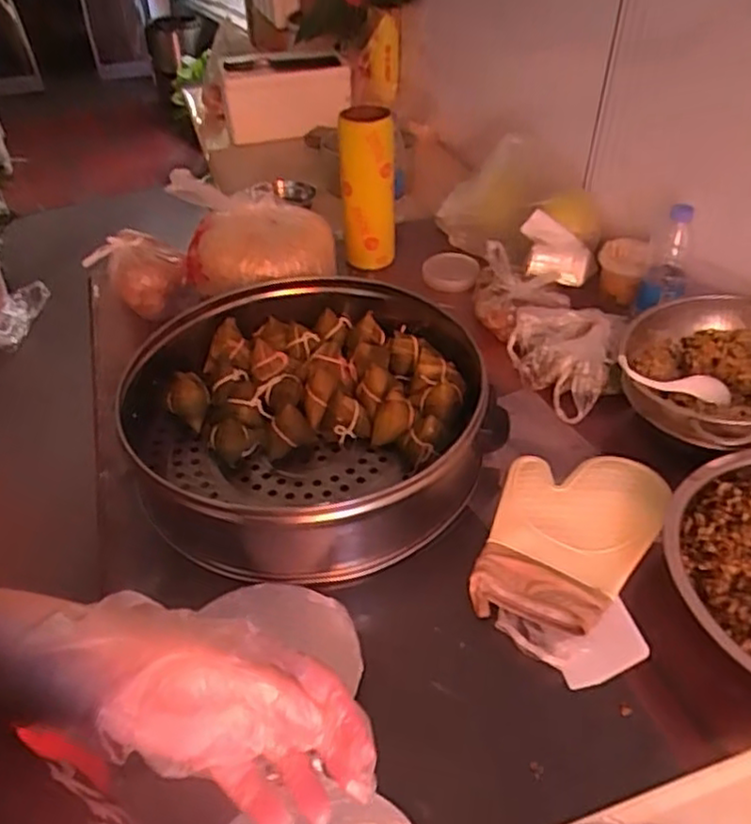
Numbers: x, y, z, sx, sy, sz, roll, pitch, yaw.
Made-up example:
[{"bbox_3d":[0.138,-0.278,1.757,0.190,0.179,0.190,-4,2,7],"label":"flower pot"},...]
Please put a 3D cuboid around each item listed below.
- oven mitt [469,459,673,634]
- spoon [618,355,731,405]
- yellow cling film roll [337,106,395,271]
[{"bbox_3d":[0.232,0.136,0.803,0.182,0.028,0.270,13,45,18],"label":"oven mitt"},{"bbox_3d":[0.375,-0.040,0.877,0.173,0.034,0.028,11,40,-15],"label":"spoon"},{"bbox_3d":[-0.013,-0.387,1.247,0.096,0.276,0.080,-3,41,-1],"label":"yellow cling film roll"}]

